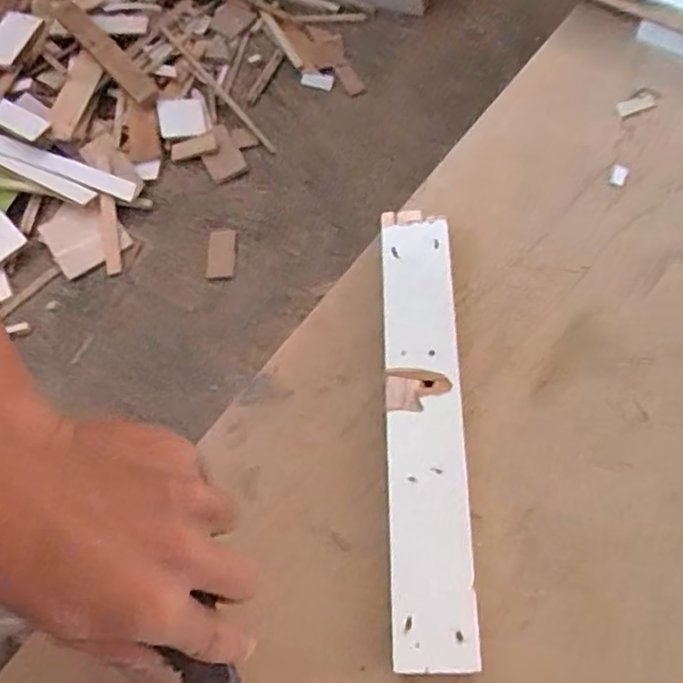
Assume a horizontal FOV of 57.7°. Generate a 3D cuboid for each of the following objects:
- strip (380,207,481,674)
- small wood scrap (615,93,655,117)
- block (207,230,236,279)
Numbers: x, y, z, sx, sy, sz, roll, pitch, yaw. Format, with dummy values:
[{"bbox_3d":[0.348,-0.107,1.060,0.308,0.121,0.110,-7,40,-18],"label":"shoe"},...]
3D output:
[{"bbox_3d":[0.051,0.044,0.389,0.047,0.024,0.285,-1,65,3],"label":"strip"},{"bbox_3d":[0.237,-0.191,0.502,0.031,0.007,0.013,-24,66,-8],"label":"small wood scrap"},{"bbox_3d":[-0.268,-0.194,1.384,0.060,0.011,0.122,-2,65,2],"label":"block"}]

